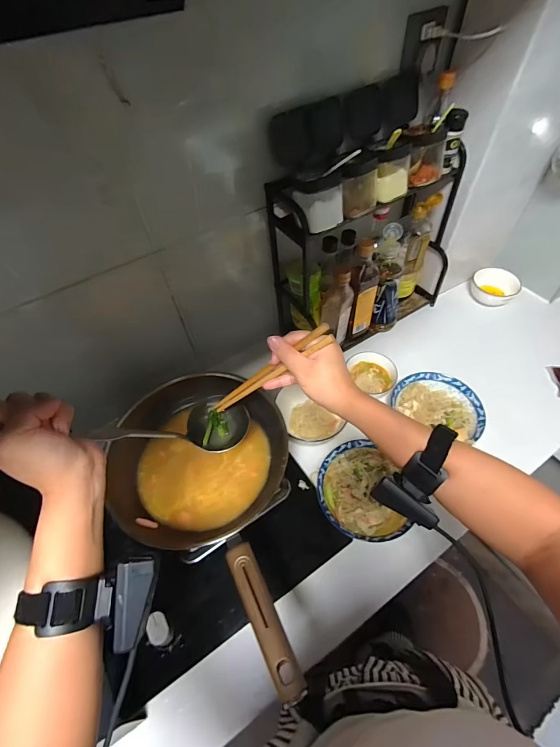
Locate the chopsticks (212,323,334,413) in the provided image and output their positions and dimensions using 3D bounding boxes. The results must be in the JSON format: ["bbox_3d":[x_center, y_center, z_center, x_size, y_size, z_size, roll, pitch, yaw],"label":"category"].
[{"bbox_3d":[-0.018,-0.001,0.448,0.209,0.017,0.016,-35,43,36],"label":"chopsticks"}]

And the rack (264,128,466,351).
[{"bbox_3d":[0.192,-0.276,0.772,0.389,0.405,0.166,-29,56,-16],"label":"rack"}]

